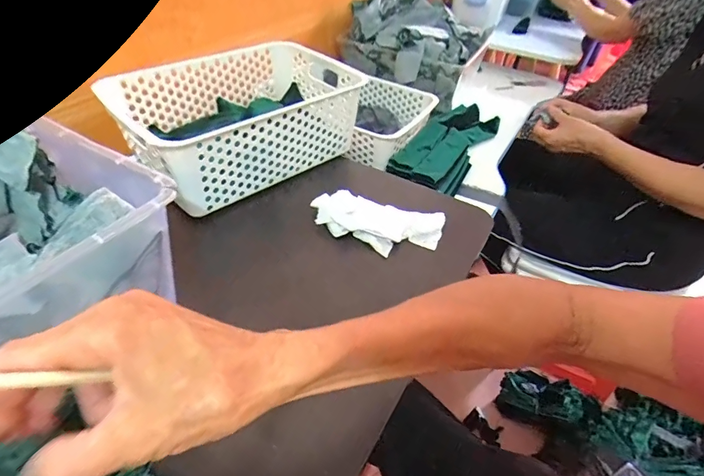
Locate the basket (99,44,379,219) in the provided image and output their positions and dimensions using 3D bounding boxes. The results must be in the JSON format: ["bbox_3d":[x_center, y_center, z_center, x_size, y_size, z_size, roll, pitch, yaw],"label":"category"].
[{"bbox_3d":[-0.152,-0.169,0.560,0.204,0.101,0.306,36,51,28],"label":"basket"}]

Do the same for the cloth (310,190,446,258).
[{"bbox_3d":[0.030,-0.016,0.493,0.156,0.030,0.079,14,44,9],"label":"cloth"}]

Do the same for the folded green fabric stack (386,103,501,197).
[{"bbox_3d":[0.198,-0.191,0.794,0.109,0.057,0.369,25,46,19],"label":"folded green fabric stack"}]

